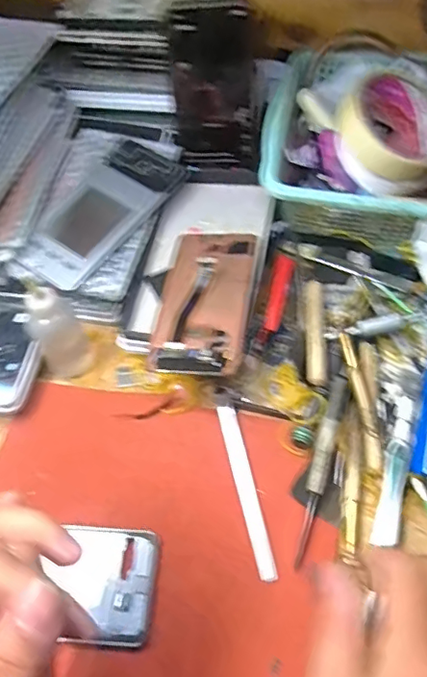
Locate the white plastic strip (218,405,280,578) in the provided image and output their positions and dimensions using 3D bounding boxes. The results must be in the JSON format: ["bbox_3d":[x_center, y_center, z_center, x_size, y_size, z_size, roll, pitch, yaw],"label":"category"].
[{"bbox_3d":[0.022,0.101,0.370,0.012,0.007,0.118,-13,59,-3],"label":"white plastic strip"}]

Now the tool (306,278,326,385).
[{"bbox_3d":[0.077,-0.007,0.417,0.013,0.011,0.099,3,48,5],"label":"tool"}]

